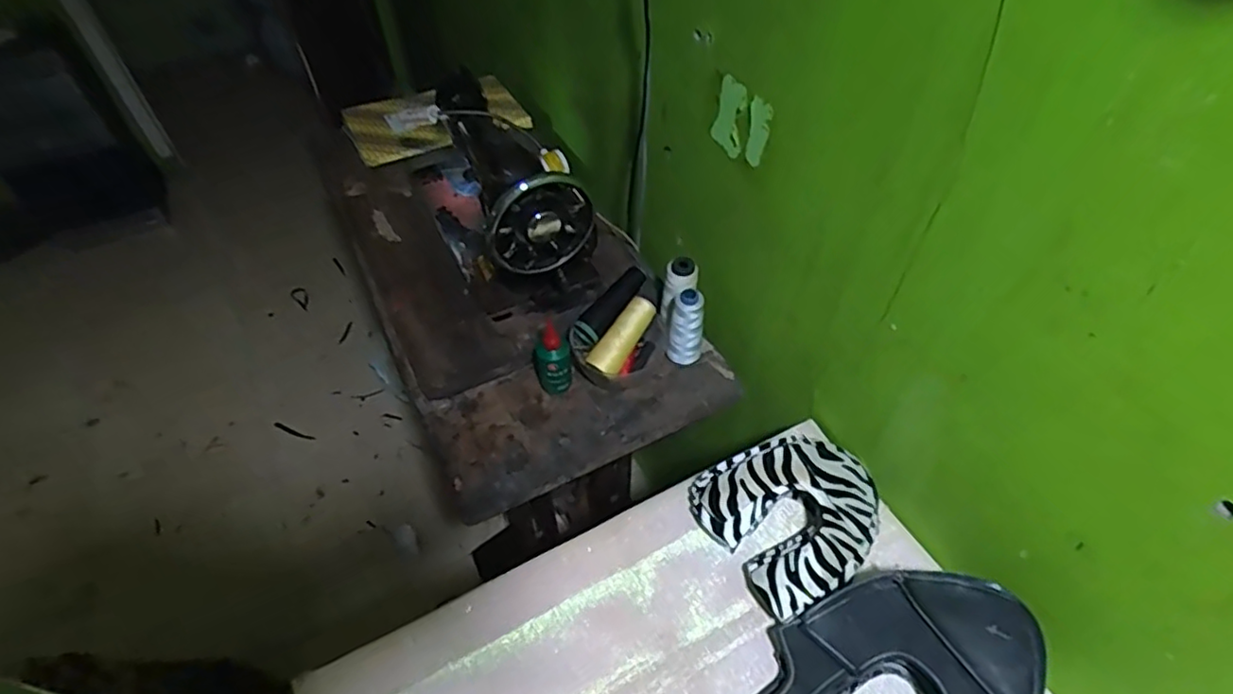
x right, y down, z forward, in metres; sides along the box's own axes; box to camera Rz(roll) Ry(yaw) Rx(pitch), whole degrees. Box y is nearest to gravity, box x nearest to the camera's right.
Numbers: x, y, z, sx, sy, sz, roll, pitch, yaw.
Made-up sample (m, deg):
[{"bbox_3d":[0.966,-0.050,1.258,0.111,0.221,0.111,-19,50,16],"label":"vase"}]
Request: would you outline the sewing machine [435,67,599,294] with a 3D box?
[{"bbox_3d":[-0.140,-0.236,0.895,0.131,0.201,0.345,-16,52,-13],"label":"sewing machine"}]

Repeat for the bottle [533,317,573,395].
[{"bbox_3d":[-0.079,0.017,0.784,0.046,0.090,0.035,-10,51,-5],"label":"bottle"}]

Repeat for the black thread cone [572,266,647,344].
[{"bbox_3d":[-0.010,-0.055,0.809,0.043,0.031,0.112,35,78,27],"label":"black thread cone"}]

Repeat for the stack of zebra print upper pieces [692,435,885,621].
[{"bbox_3d":[0.185,0.172,0.665,0.174,0.073,0.166,-26,55,-20],"label":"stack of zebra print upper pieces"}]

